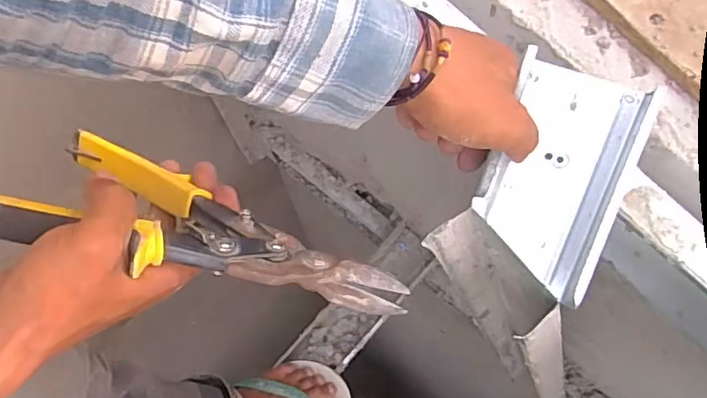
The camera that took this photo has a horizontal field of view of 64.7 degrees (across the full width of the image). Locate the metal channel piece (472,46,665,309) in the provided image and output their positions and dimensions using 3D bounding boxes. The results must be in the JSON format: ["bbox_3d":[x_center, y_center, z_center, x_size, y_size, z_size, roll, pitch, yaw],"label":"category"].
[{"bbox_3d":[0.128,-0.013,0.360,0.082,0.025,0.133,20,96,8],"label":"metal channel piece"}]

